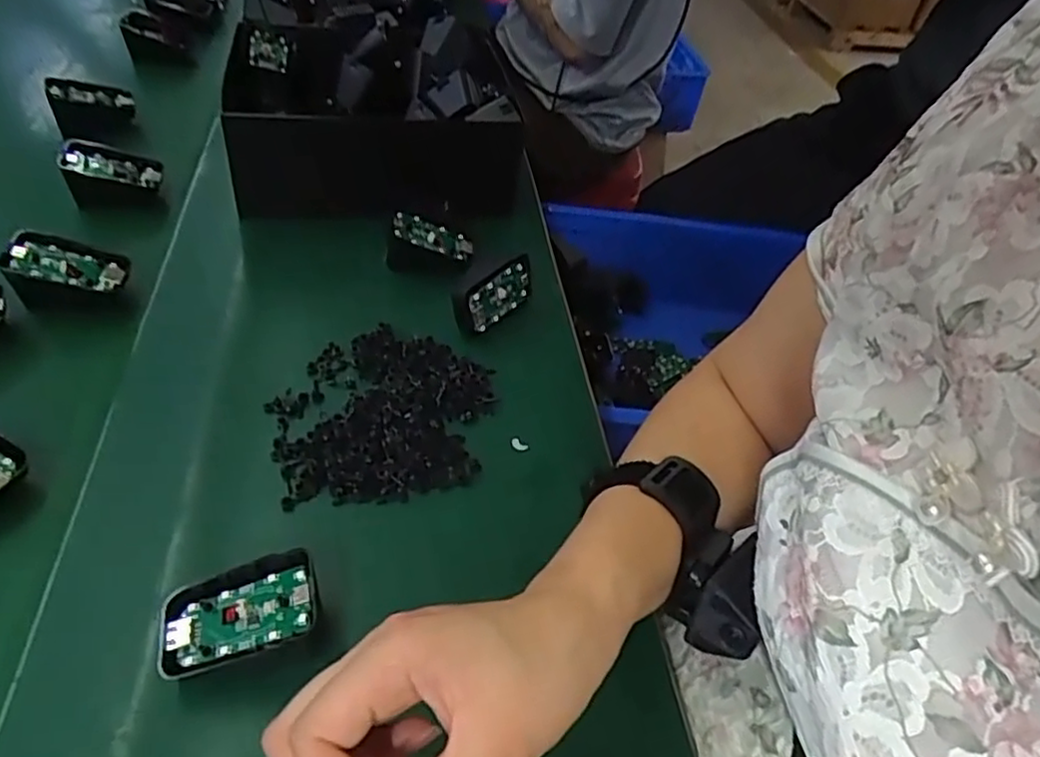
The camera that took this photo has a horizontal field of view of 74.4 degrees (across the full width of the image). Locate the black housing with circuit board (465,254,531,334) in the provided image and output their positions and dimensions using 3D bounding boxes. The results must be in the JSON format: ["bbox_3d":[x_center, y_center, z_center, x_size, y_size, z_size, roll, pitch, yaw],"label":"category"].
[{"bbox_3d":[-0.014,-0.065,0.509,0.015,0.034,0.065,32,48,24],"label":"black housing with circuit board"}]

